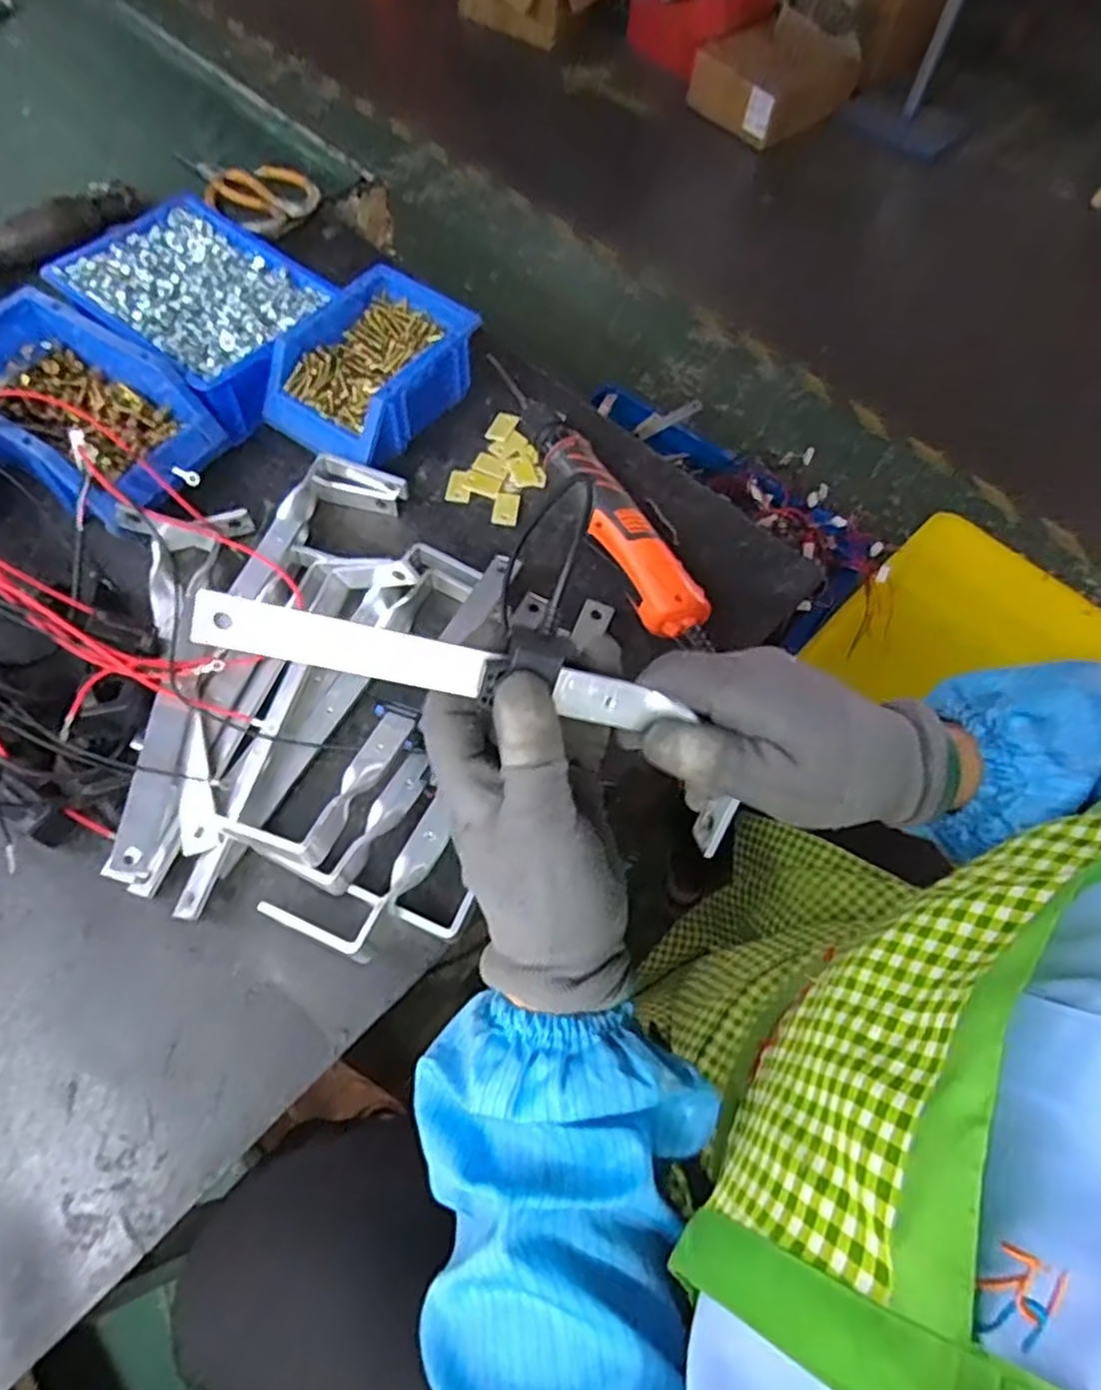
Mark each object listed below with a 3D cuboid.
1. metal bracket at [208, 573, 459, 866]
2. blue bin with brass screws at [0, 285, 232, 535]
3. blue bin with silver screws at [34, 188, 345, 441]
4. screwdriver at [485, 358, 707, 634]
[{"bbox_3d":[-0.133,0.043,0.417,0.066,0.023,0.106,27,64,10],"label":"metal bracket"},{"bbox_3d":[-0.349,-0.206,0.545,0.207,0.075,0.125,31,66,11],"label":"blue bin with brass screws"},{"bbox_3d":[-0.285,-0.317,0.610,0.204,0.060,0.150,34,65,13],"label":"blue bin with silver screws"},{"bbox_3d":[0.025,-0.160,0.569,0.043,0.039,0.294,-26,68,-15],"label":"screwdriver"}]

